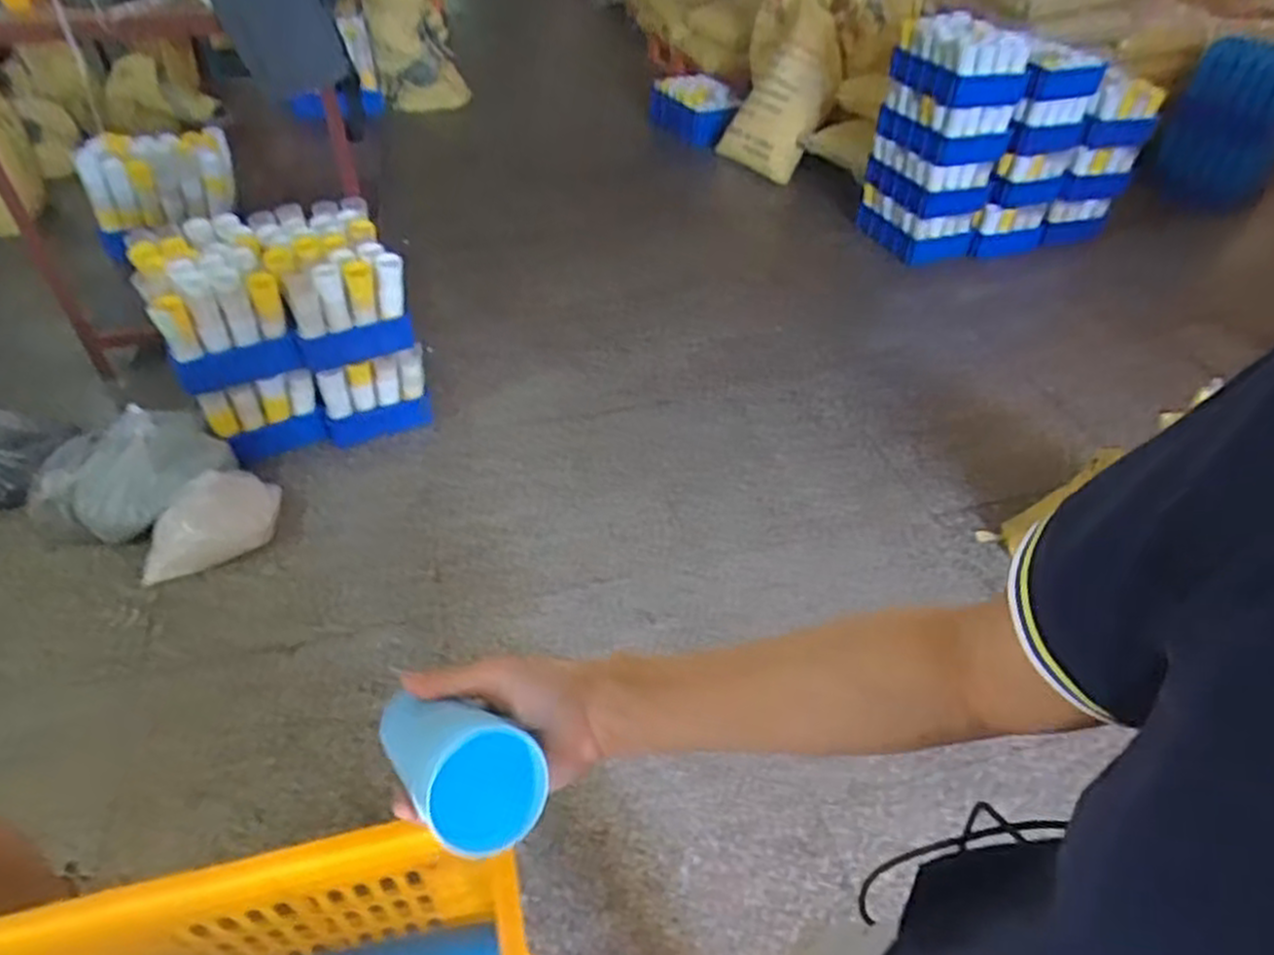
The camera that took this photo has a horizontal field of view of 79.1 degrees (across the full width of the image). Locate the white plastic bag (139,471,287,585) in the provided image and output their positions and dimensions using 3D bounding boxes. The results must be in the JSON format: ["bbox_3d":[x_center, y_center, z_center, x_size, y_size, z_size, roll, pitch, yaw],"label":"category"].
[{"bbox_3d":[-0.926,0.103,1.692,0.140,0.149,0.314,27,49,25],"label":"white plastic bag"}]

